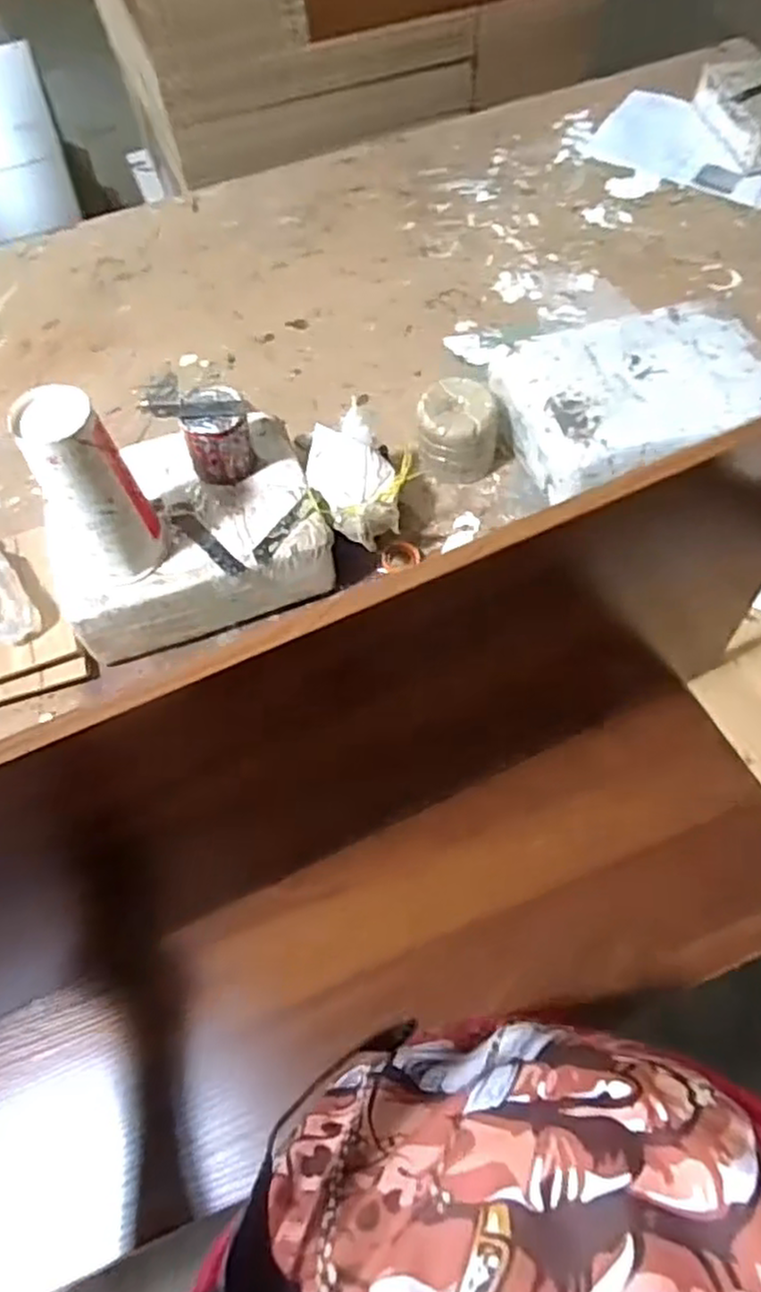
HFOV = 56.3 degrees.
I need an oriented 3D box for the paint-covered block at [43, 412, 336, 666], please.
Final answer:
[{"bbox_3d":[-0.197,-0.118,0.736,0.271,0.089,0.207,-14,59,-5],"label":"paint-covered block"}]

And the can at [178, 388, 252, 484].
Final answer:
[{"bbox_3d":[-0.157,-0.204,0.694,0.059,0.073,0.056,-2,59,3],"label":"can"}]

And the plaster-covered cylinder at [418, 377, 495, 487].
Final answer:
[{"bbox_3d":[0.088,-0.241,0.818,0.090,0.092,0.088,10,60,9],"label":"plaster-covered cylinder"}]

